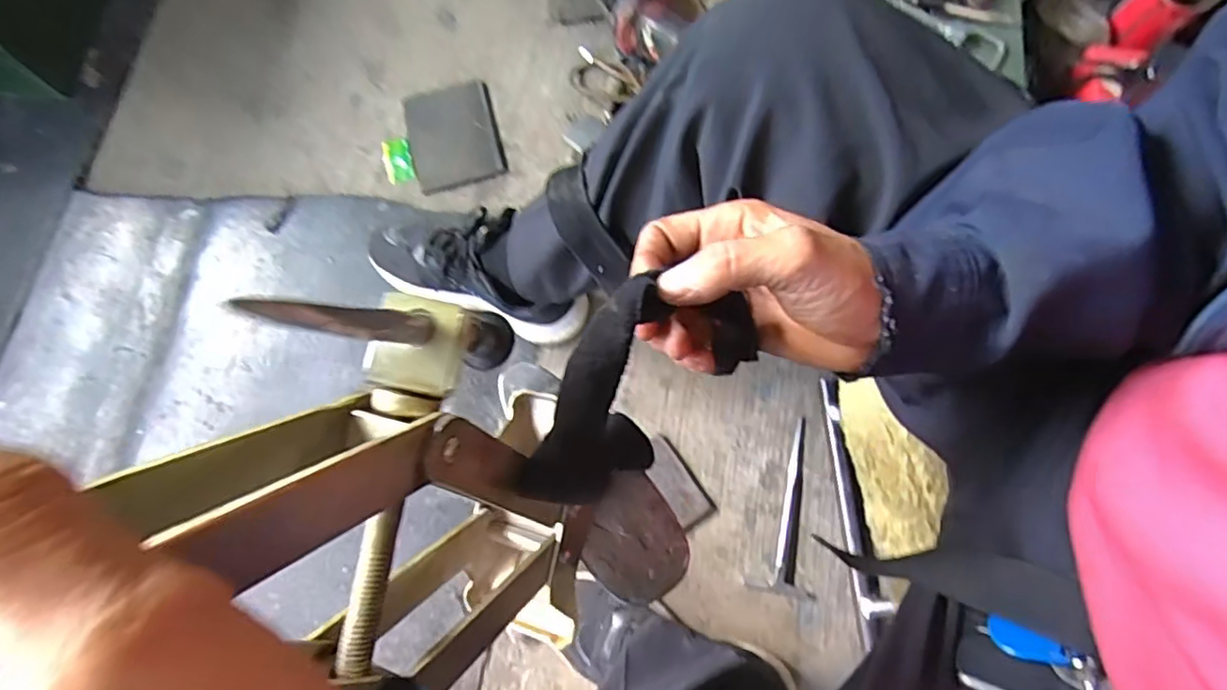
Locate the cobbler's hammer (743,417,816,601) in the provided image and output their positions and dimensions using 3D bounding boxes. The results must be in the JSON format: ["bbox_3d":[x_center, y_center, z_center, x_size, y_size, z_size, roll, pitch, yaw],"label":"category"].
[{"bbox_3d":[0.196,0.174,0.711,0.066,0.010,0.188,13,73,4],"label":"cobbler's hammer"}]

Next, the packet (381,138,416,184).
[{"bbox_3d":[-0.282,-0.244,0.844,0.037,0.007,0.066,-15,73,-4],"label":"packet"}]

